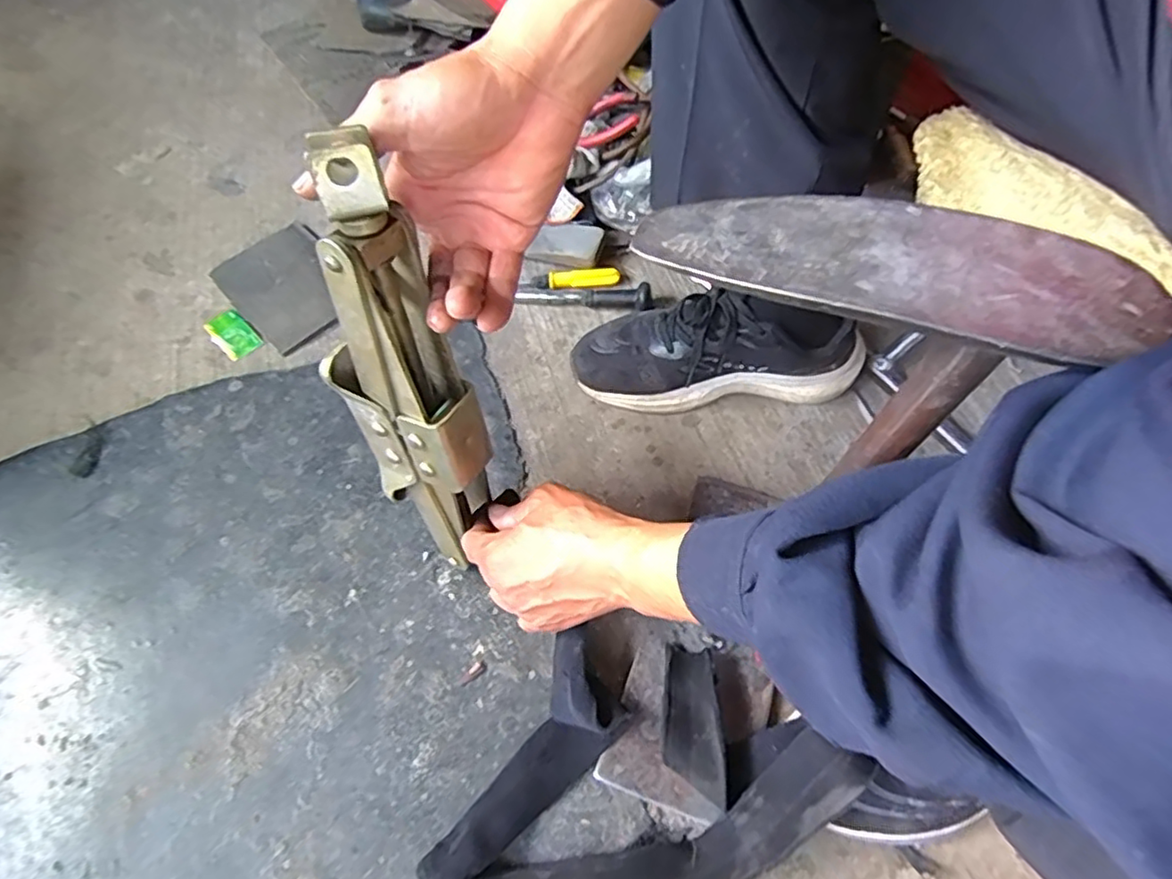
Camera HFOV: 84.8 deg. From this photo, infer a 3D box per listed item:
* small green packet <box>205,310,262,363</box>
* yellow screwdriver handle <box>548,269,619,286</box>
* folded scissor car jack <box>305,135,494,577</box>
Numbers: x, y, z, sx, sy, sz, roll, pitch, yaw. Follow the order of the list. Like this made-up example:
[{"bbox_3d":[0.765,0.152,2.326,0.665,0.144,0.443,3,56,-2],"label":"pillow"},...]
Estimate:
[{"bbox_3d":[-0.355,-0.106,0.643,0.055,0.010,0.035,39,62,21],"label":"small green packet"},{"bbox_3d":[-0.002,-0.171,0.674,0.077,0.010,0.013,-8,57,-8],"label":"yellow screwdriver handle"},{"bbox_3d":[-0.105,-0.024,0.382,0.069,0.289,0.051,-20,45,-16],"label":"folded scissor car jack"}]

